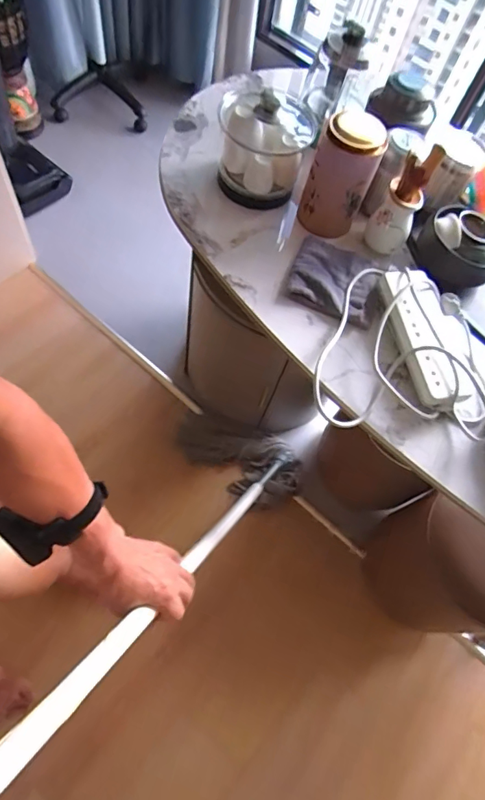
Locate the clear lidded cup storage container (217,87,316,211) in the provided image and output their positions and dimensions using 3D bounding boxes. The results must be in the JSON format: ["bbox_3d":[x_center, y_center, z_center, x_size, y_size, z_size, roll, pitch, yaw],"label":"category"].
[{"bbox_3d":[0.033,-0.438,0.789,0.148,0.157,0.141,4,64,-7],"label":"clear lidded cup storage container"}]

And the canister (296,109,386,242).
[{"bbox_3d":[0.165,-0.372,0.769,0.097,0.172,0.111,22,63,2],"label":"canister"}]

